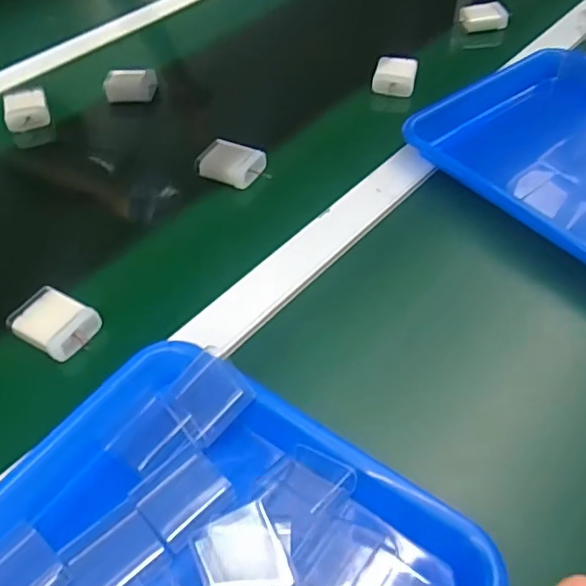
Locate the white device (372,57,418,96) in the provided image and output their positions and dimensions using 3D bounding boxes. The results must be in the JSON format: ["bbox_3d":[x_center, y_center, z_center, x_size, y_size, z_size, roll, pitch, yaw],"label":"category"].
[{"bbox_3d":[0.111,-0.235,0.622,0.043,0.018,0.051,9,51,10],"label":"white device"}]

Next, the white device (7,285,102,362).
[{"bbox_3d":[-0.174,0.022,0.417,0.054,0.014,0.045,27,56,22],"label":"white device"}]

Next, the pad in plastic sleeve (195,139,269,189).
[{"bbox_3d":[-0.057,-0.120,0.530,0.057,0.016,0.043,17,53,15],"label":"pad in plastic sleeve"}]

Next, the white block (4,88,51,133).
[{"bbox_3d":[-0.279,-0.193,0.601,0.041,0.016,0.057,-16,52,-11],"label":"white block"}]

